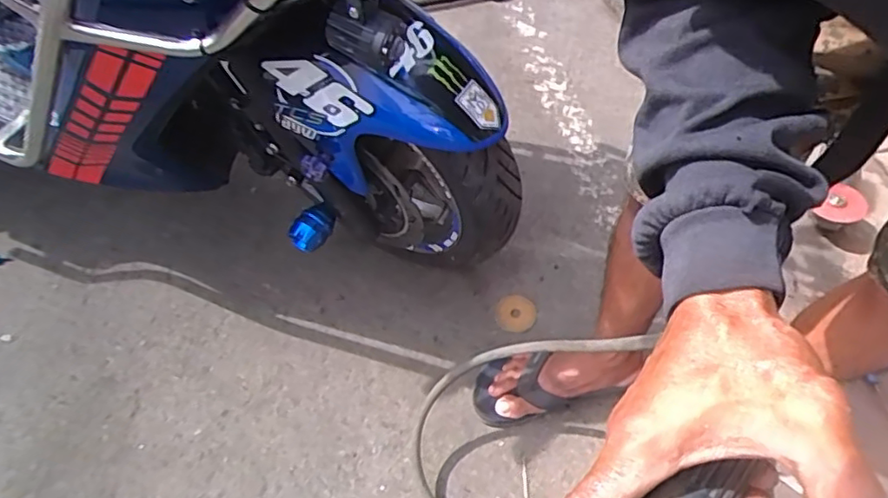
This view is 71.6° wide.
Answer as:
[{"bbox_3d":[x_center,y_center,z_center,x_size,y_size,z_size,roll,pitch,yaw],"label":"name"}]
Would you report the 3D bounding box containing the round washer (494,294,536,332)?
[{"bbox_3d":[0.118,0.104,1.011,0.063,0.008,0.062,-1,54,1],"label":"round washer"}]

